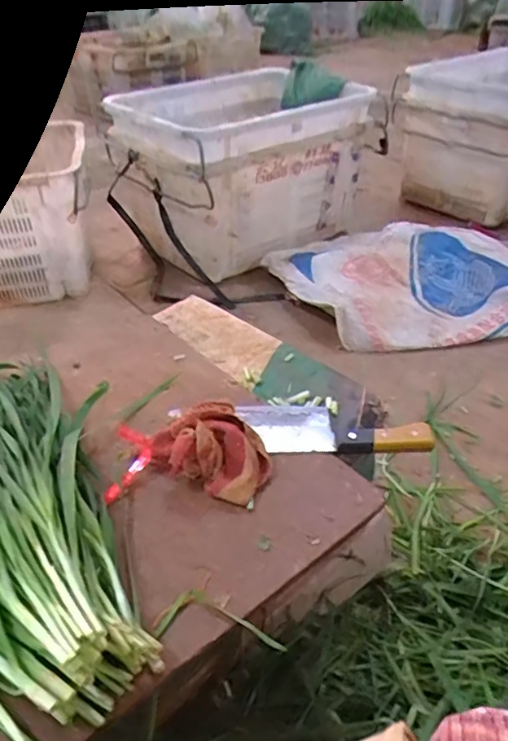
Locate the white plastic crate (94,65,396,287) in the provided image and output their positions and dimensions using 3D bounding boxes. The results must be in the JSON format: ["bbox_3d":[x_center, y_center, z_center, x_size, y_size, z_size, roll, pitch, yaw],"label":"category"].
[{"bbox_3d":[-0.024,-0.601,1.702,0.660,0.387,0.465,-27,45,-30],"label":"white plastic crate"}]

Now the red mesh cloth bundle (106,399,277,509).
[{"bbox_3d":[-0.060,0.072,0.555,0.150,0.053,0.097,0,38,0],"label":"red mesh cloth bundle"}]

